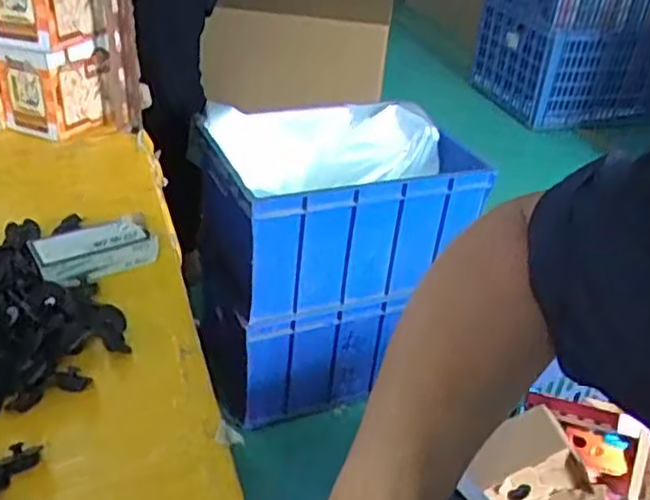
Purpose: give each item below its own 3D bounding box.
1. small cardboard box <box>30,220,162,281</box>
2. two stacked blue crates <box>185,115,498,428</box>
[{"bbox_3d":[-0.224,-0.001,0.694,0.111,0.028,0.053,-14,36,-26],"label":"small cardboard box"},{"bbox_3d":[-0.026,-0.002,1.531,0.456,0.495,0.434,-11,35,-25],"label":"two stacked blue crates"}]

